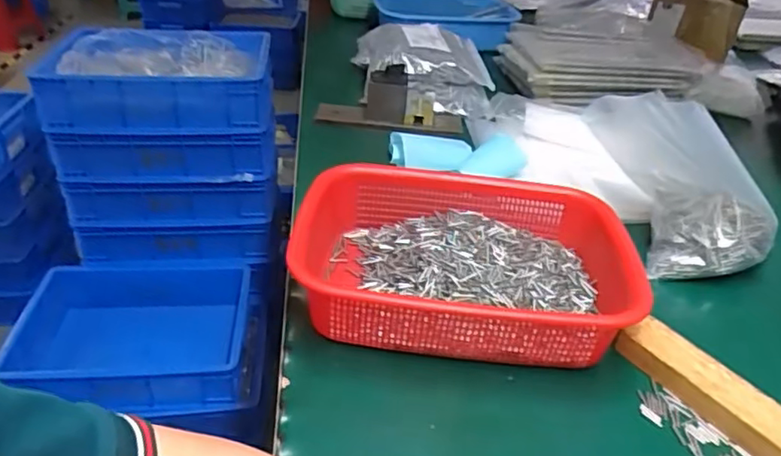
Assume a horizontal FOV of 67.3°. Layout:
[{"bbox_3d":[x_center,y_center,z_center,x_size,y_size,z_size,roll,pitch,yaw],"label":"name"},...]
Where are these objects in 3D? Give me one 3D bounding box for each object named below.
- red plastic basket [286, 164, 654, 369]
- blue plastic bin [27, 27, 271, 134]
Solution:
[{"bbox_3d":[0.068,0.030,0.532,0.279,0.074,0.204,4,33,3],"label":"red plastic basket"},{"bbox_3d":[-0.445,-0.300,1.167,0.397,0.108,0.294,-4,34,-9],"label":"blue plastic bin"}]

